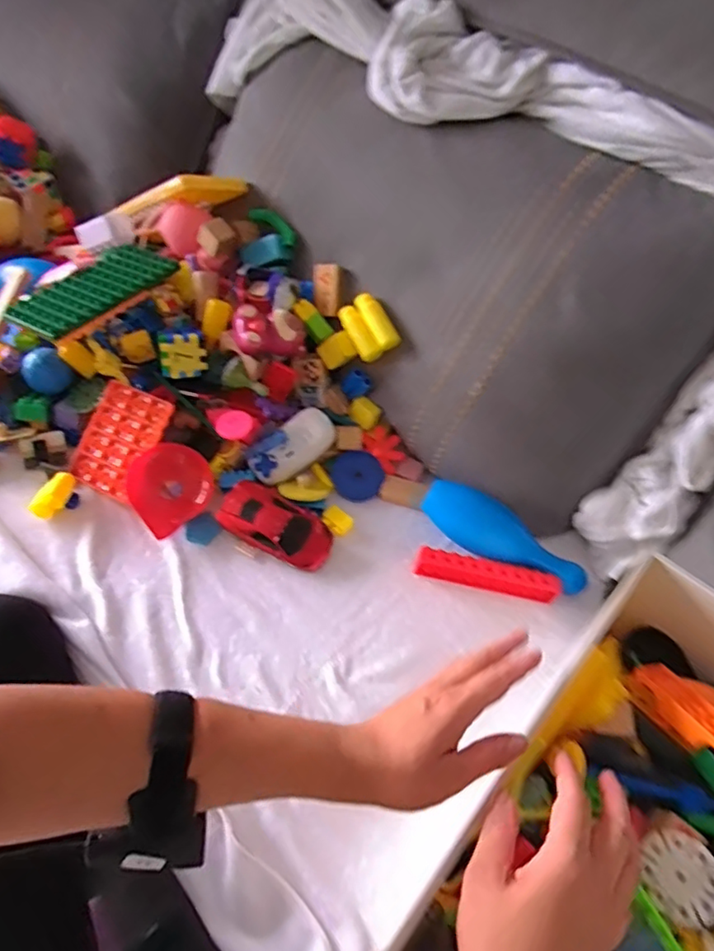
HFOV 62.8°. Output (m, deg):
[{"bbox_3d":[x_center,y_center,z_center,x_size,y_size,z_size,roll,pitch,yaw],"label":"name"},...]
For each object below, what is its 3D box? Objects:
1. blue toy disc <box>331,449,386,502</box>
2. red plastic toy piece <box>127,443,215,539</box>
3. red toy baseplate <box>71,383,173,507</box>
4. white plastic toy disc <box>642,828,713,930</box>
[{"bbox_3d":[0.001,0.000,0.719,0.060,0.009,0.062,0,82,1],"label":"blue toy disc"},{"bbox_3d":[-0.212,0.013,0.668,0.089,0.029,0.091,-36,87,-9],"label":"red plastic toy piece"},{"bbox_3d":[-0.279,-0.041,0.689,0.092,0.006,0.123,23,86,14],"label":"red toy baseplate"},{"bbox_3d":[0.226,0.279,0.404,0.051,0.014,0.051,2,56,-2],"label":"white plastic toy disc"}]

